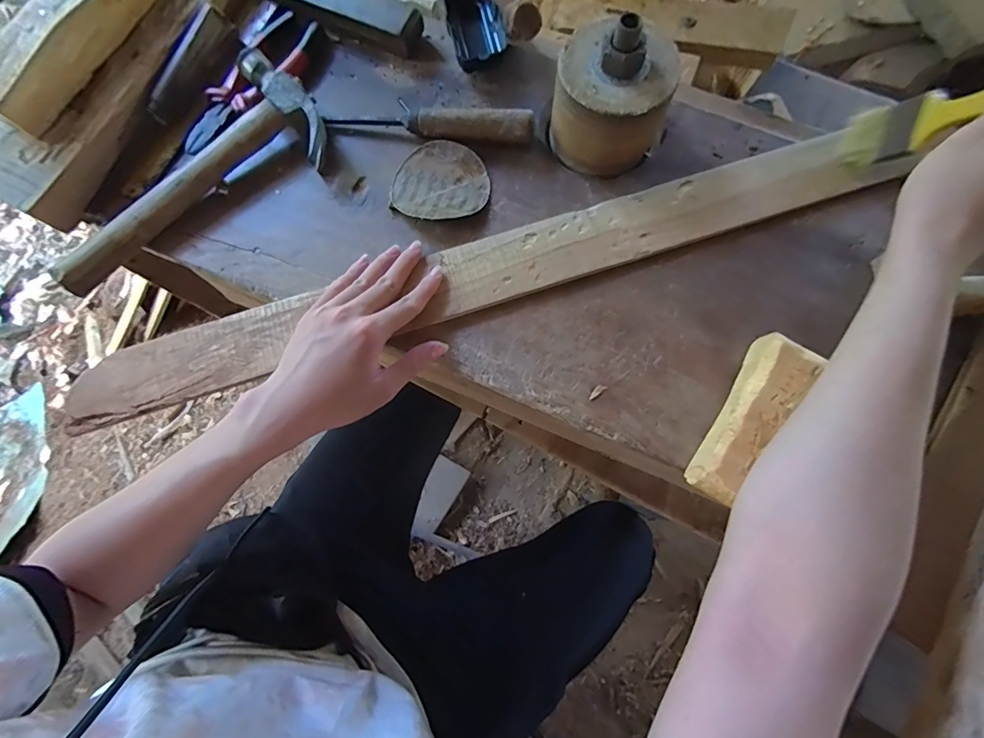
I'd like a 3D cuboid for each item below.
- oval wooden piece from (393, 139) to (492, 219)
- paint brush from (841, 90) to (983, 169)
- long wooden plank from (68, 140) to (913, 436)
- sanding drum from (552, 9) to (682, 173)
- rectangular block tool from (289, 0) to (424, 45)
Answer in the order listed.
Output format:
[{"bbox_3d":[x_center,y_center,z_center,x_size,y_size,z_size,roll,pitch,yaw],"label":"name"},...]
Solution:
[{"bbox_3d":[-0.051,-0.178,0.418,0.090,0.012,0.084,-16,78,-4],"label":"oval wooden piece"},{"bbox_3d":[0.342,-0.187,0.322,0.010,0.168,0.045,6,102,-14],"label":"paint brush"},{"bbox_3d":[-0.011,-0.084,0.392,0.711,0.015,0.071,-17,78,-2],"label":"long wooden plank"},{"bbox_3d":[0.106,-0.242,0.382,0.103,0.087,0.092,22,78,5],"label":"sanding drum"},{"bbox_3d":[-0.159,-0.379,0.449,0.183,0.024,0.035,26,79,6],"label":"rectangular block tool"}]

